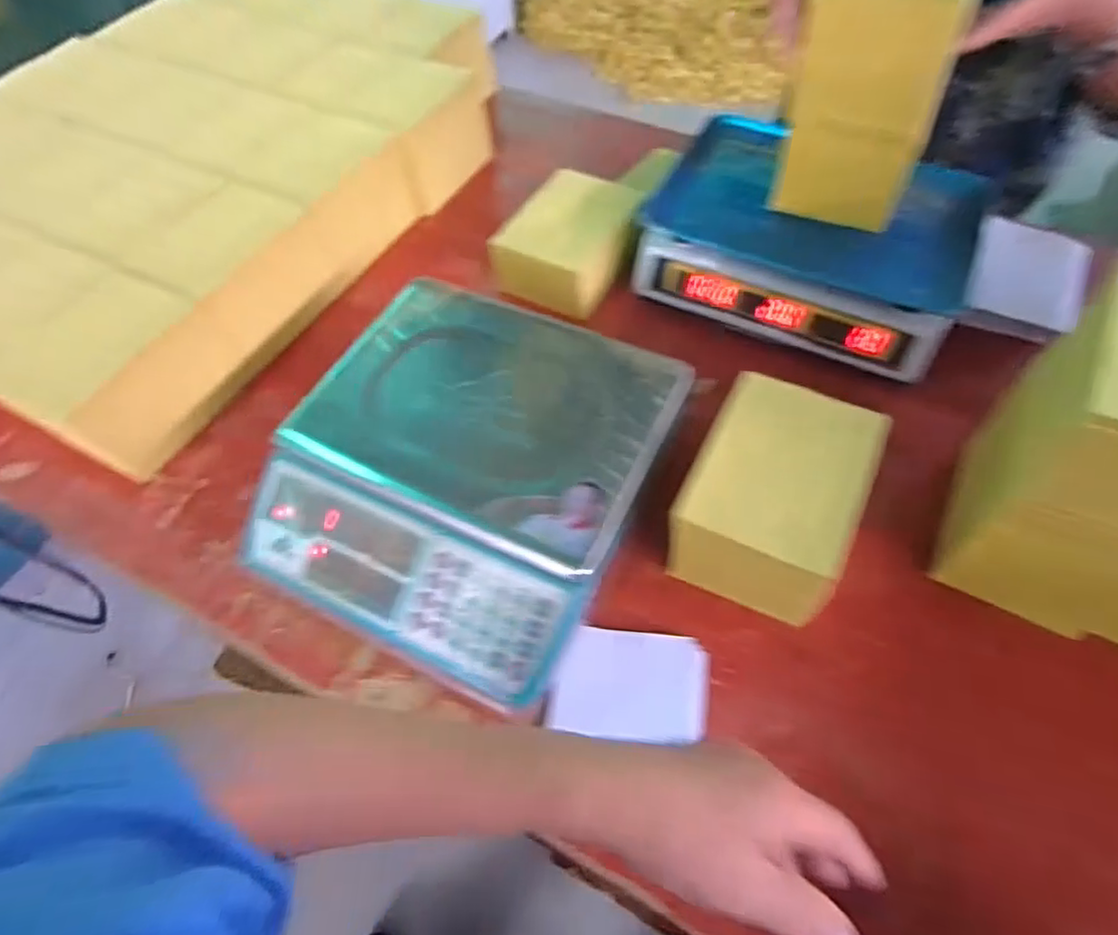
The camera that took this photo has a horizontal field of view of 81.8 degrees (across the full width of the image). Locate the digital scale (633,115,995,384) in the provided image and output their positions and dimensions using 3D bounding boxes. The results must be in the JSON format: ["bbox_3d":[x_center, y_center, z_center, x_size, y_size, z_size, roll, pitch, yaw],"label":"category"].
[{"bbox_3d":[0.279,-0.247,0.712,0.338,0.100,0.235,24,62,16],"label":"digital scale"}]

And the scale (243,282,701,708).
[{"bbox_3d":[-0.077,-0.006,0.561,0.292,0.091,0.317,23,62,16],"label":"scale"}]

